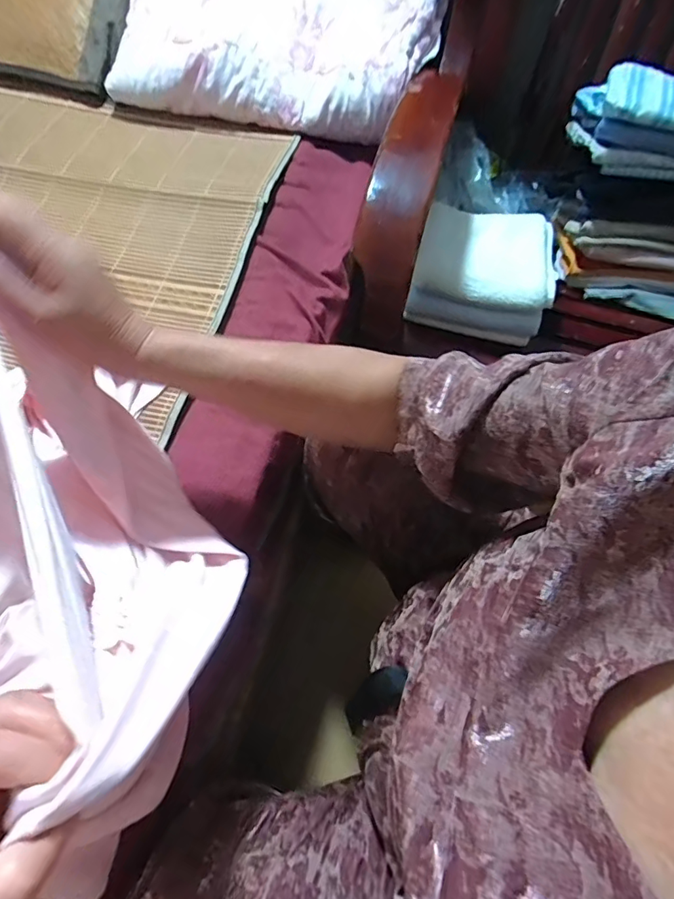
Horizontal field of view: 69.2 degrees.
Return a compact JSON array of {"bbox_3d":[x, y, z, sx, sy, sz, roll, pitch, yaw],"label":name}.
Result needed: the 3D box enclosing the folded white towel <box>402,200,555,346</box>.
[{"bbox_3d":[0.210,-0.262,0.707,0.181,0.086,0.168,14,63,5],"label":"folded white towel"}]

